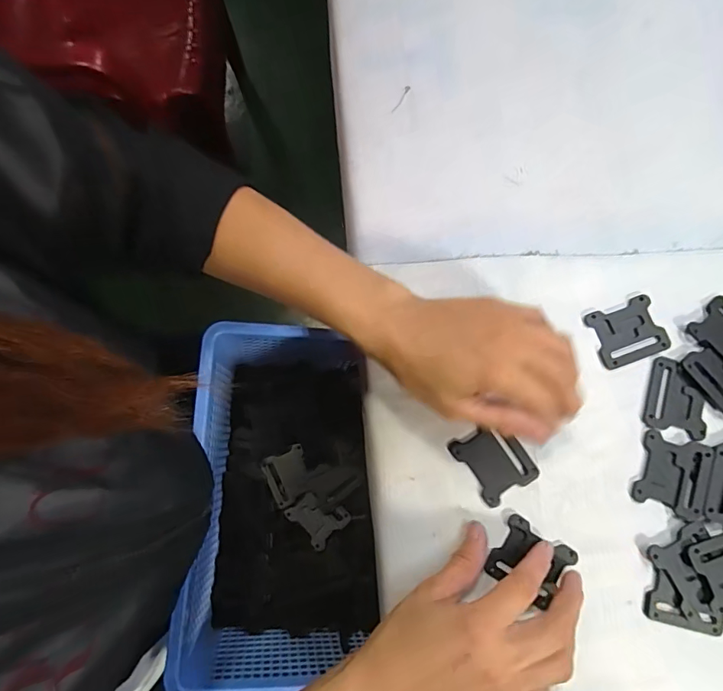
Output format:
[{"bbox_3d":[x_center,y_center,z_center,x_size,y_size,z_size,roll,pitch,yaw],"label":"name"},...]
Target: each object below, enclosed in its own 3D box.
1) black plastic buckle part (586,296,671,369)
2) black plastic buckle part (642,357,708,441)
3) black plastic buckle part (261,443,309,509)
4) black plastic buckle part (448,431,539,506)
[{"bbox_3d":[0.197,-0.010,0.341,0.051,0.004,0.044,-19,80,-4],"label":"black plastic buckle part"},{"bbox_3d":[0.226,0.038,0.330,0.042,0.004,0.050,16,79,2],"label":"black plastic buckle part"},{"bbox_3d":[-0.069,0.123,0.438,0.038,0.011,0.047,-24,81,-3],"label":"black plastic buckle part"},{"bbox_3d":[0.093,0.081,0.325,0.043,0.006,0.051,-34,81,-7],"label":"black plastic buckle part"}]

